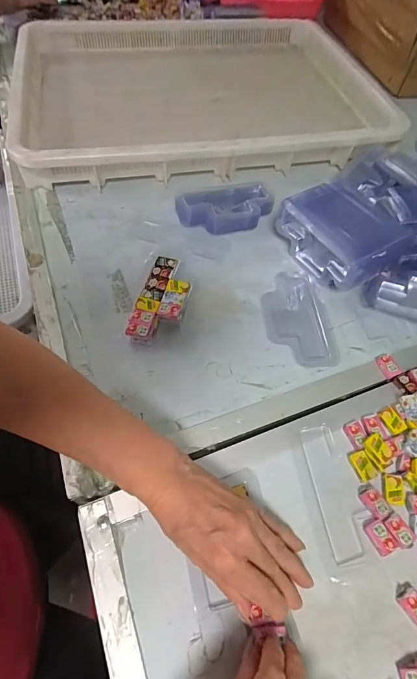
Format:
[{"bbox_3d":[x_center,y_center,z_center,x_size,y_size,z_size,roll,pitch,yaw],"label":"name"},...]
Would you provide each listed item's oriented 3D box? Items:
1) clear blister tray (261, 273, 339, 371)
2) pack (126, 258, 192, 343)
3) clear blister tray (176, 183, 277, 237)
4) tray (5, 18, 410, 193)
[{"bbox_3d":[0.109,-0.026,0.447,0.082,0.009,0.129,0,58,-4],"label":"clear blister tray"},{"bbox_3d":[-0.052,-0.043,0.430,0.054,0.034,0.112,13,58,4],"label":"pack"},{"bbox_3d":[0.023,-0.189,0.528,0.133,0.034,0.074,-10,59,-10],"label":"clear blister tray"},{"bbox_3d":[-0.009,-0.452,0.667,0.613,0.069,0.455,-8,59,-8],"label":"tray"}]

